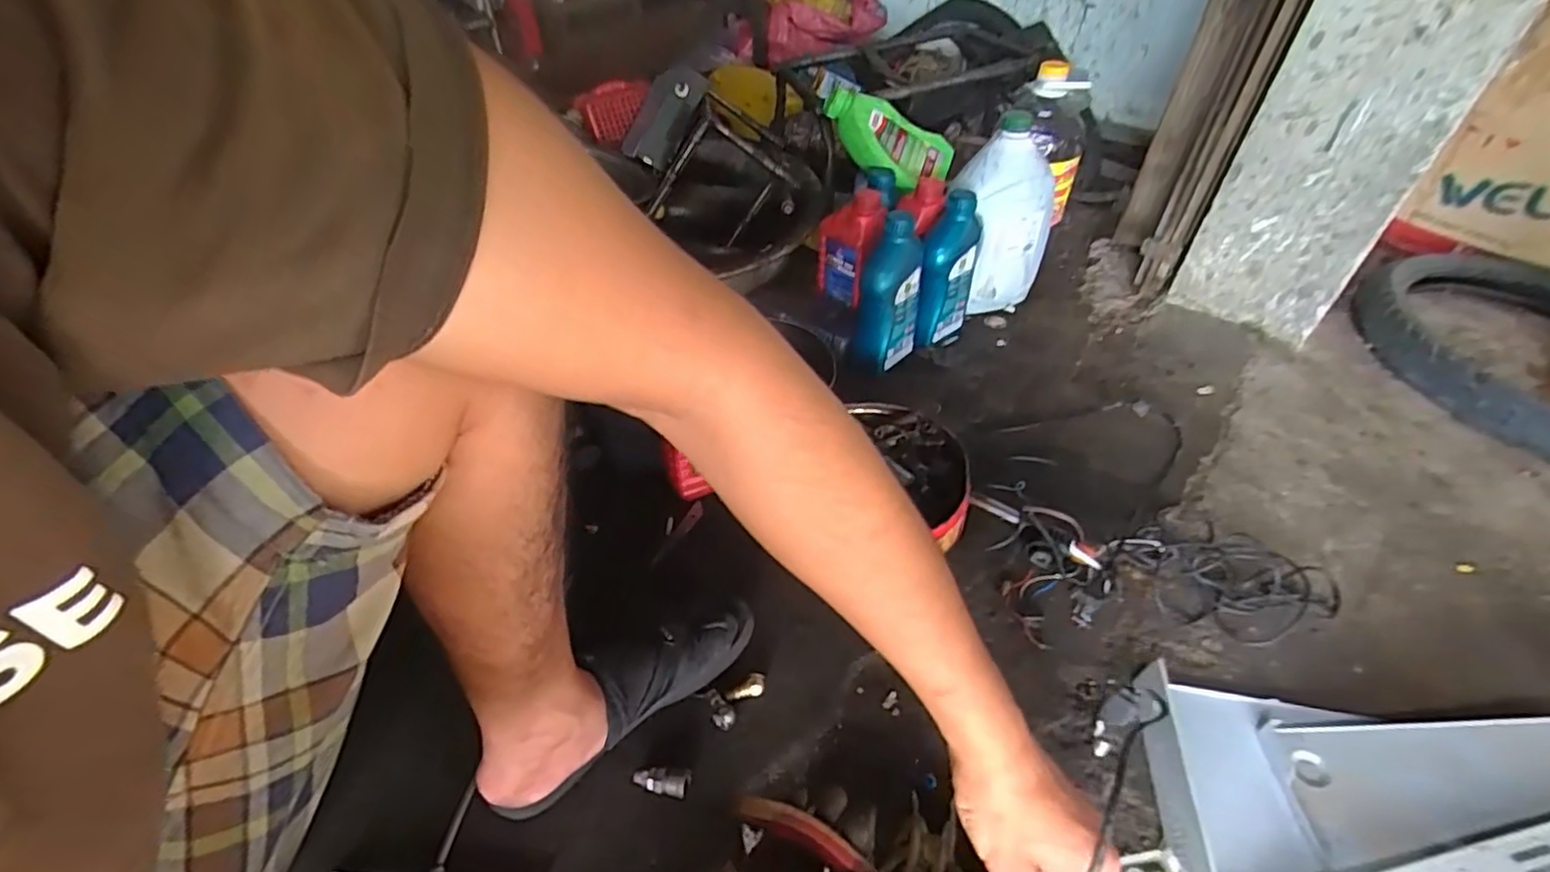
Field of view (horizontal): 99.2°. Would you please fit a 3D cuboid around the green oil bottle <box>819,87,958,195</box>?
[{"bbox_3d":[0.185,-0.486,1.092,0.239,0.114,0.062,24,3,-19],"label":"green oil bottle"}]

